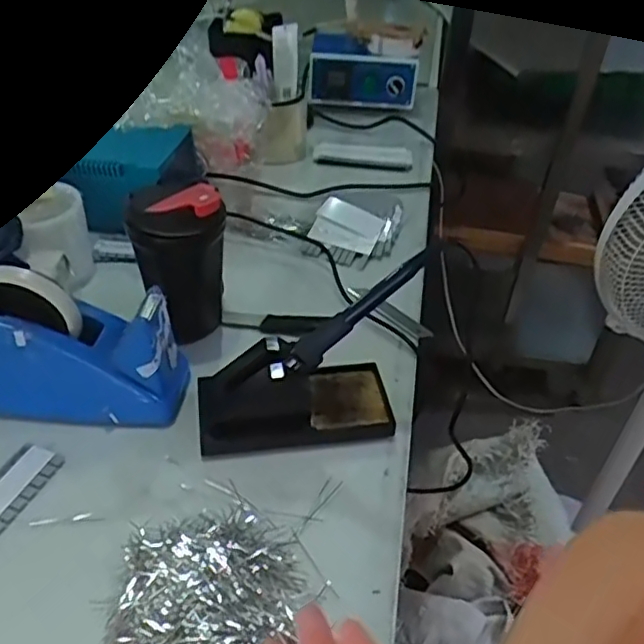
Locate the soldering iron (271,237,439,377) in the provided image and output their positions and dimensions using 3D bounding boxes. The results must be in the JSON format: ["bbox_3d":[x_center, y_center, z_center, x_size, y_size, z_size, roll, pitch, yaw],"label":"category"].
[{"bbox_3d":[0.024,-0.004,0.487,0.022,0.168,0.015,35,27,-33],"label":"soldering iron"}]

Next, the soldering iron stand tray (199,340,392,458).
[{"bbox_3d":[-0.022,0.055,0.533,0.158,0.065,0.077,-5,42,-12],"label":"soldering iron stand tray"}]

